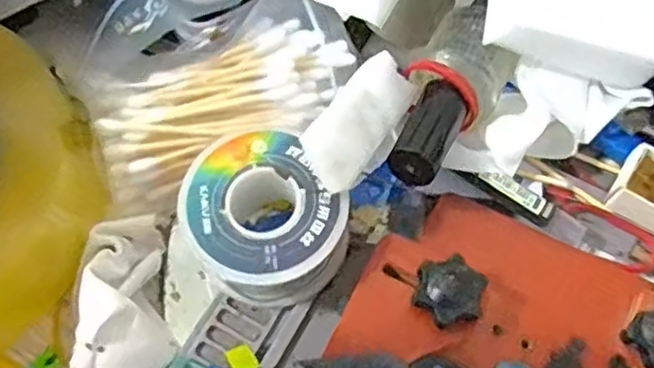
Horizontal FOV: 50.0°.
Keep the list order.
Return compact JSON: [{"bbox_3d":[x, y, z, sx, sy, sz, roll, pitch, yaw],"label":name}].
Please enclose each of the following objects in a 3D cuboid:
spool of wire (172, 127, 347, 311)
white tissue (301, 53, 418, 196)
[{"bbox_3d":[-0.022,0.013,0.235,0.047,0.026,0.052,-37,69,-15],"label":"spool of wire"},{"bbox_3d":[0.012,-0.022,0.229,0.021,0.016,0.056,26,51,13],"label":"white tissue"}]

